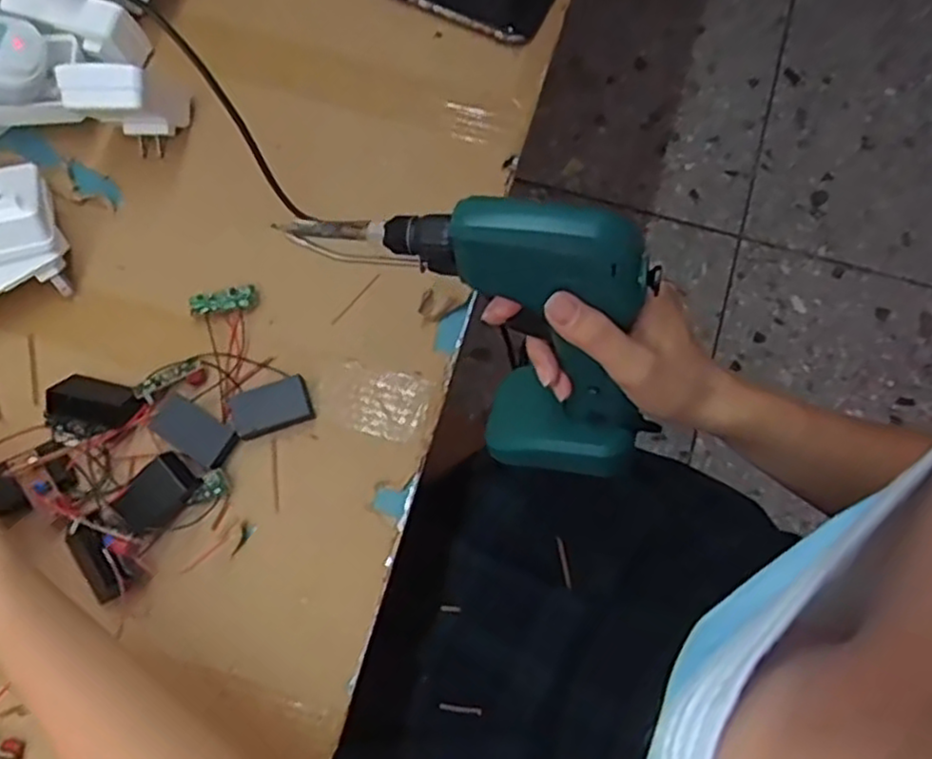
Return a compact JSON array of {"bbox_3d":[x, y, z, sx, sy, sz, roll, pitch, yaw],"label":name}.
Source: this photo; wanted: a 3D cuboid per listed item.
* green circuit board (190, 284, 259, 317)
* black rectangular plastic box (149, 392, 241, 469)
[{"bbox_3d":[-0.165,-0.054,0.495,0.046,0.004,0.017,-8,75,-2],"label":"green circuit board"},{"bbox_3d":[-0.175,0.033,0.470,0.054,0.015,0.028,33,77,8],"label":"black rectangular plastic box"}]

